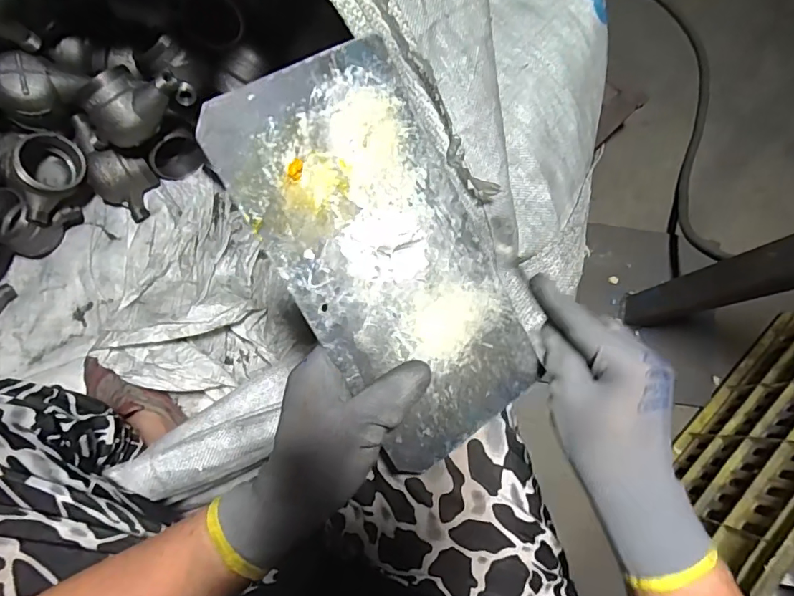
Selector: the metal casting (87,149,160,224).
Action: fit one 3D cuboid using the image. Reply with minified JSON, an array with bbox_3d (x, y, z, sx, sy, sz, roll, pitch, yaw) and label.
[{"bbox_3d":[-0.405,-0.169,0.701,0.077,0.070,0.071,23,78,3],"label":"metal casting"}]

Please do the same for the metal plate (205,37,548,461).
[{"bbox_3d":[0.002,-0.022,0.278,0.125,0.004,0.233,-35,104,-19],"label":"metal plate"}]

